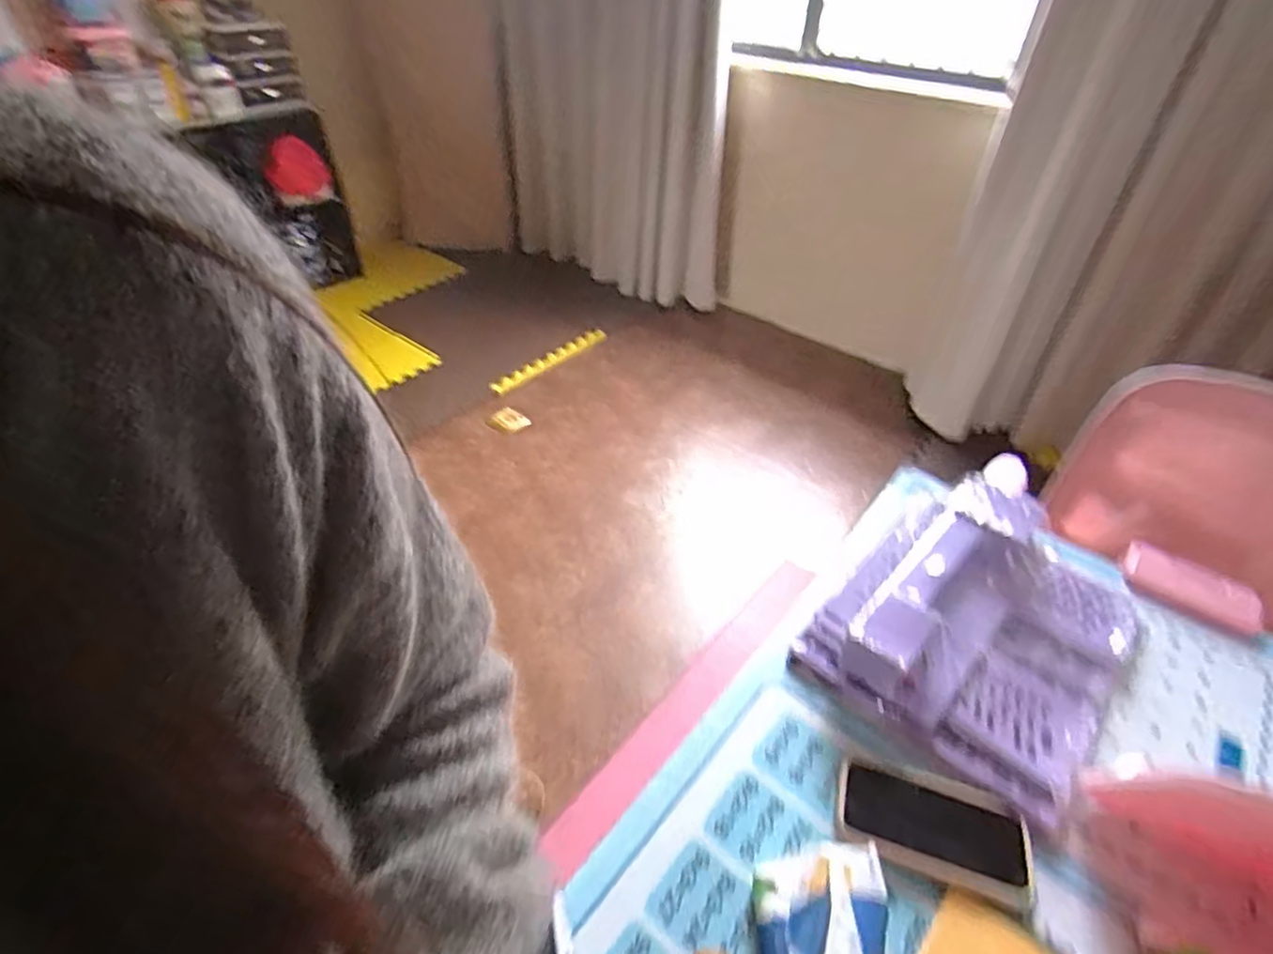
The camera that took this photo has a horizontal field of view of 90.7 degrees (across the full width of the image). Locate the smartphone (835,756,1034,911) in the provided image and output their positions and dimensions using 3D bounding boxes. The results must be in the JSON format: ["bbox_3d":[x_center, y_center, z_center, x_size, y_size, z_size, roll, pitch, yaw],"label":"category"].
[{"bbox_3d":[0.234,0.275,0.496,0.141,0.007,0.075,14,42,14],"label":"smartphone"}]

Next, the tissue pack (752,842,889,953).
[{"bbox_3d":[0.129,0.316,0.414,0.079,0.065,0.116,-1,41,-3],"label":"tissue pack"}]

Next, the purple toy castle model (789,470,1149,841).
[{"bbox_3d":[0.331,0.129,0.600,0.236,0.082,0.277,32,49,31],"label":"purple toy castle model"}]

